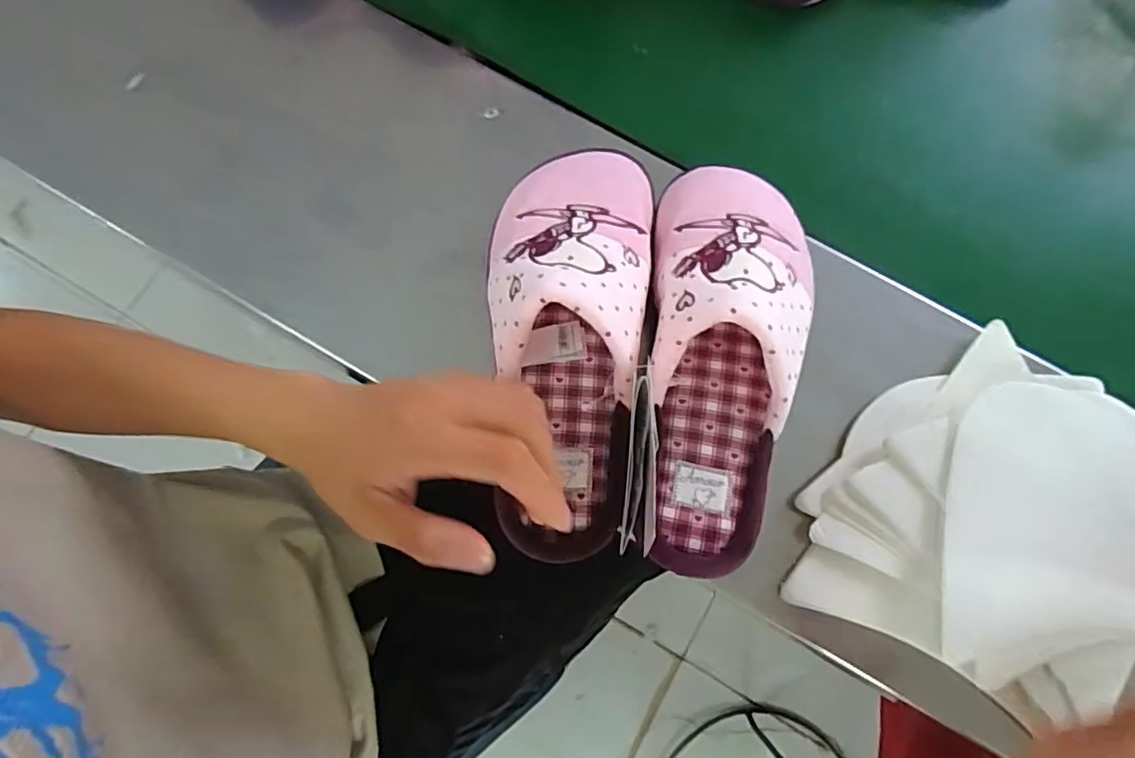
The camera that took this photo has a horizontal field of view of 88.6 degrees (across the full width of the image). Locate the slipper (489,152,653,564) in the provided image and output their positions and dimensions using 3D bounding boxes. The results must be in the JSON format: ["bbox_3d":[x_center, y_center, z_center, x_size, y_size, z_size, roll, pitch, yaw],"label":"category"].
[{"bbox_3d":[0.002,-0.025,0.334,0.091,0.079,0.247,1,84,-1],"label":"slipper"}]

